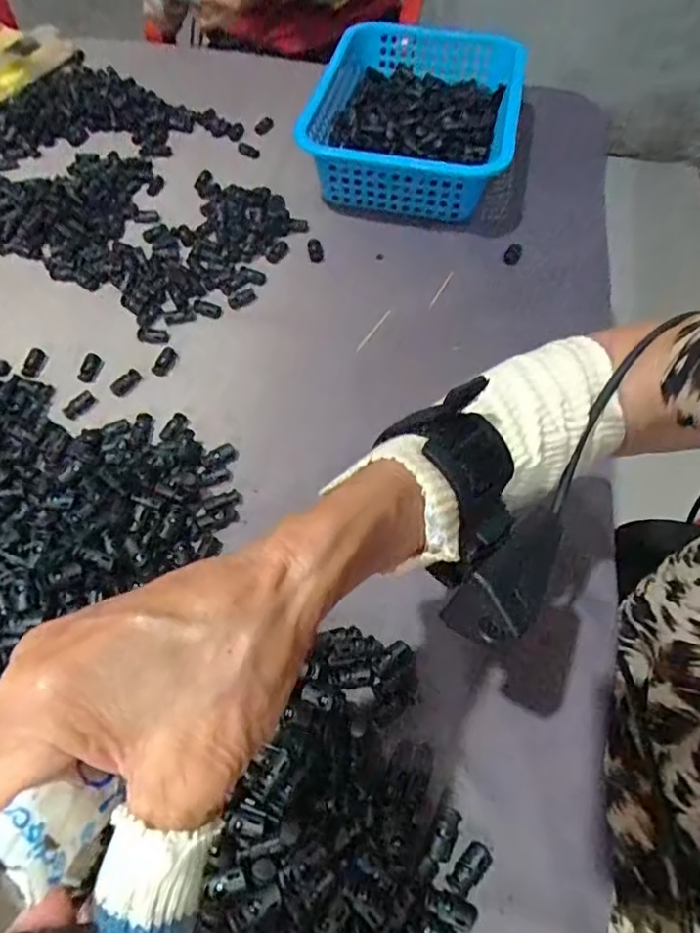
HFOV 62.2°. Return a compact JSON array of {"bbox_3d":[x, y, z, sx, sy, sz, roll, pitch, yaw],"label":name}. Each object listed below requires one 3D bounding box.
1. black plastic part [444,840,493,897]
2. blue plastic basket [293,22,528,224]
[{"bbox_3d":[0.066,0.223,0.322,0.028,0.008,0.013,-36,64,-20],"label":"black plastic part"},{"bbox_3d":[0.080,-0.413,0.674,0.214,0.089,0.315,13,59,9],"label":"blue plastic basket"}]

